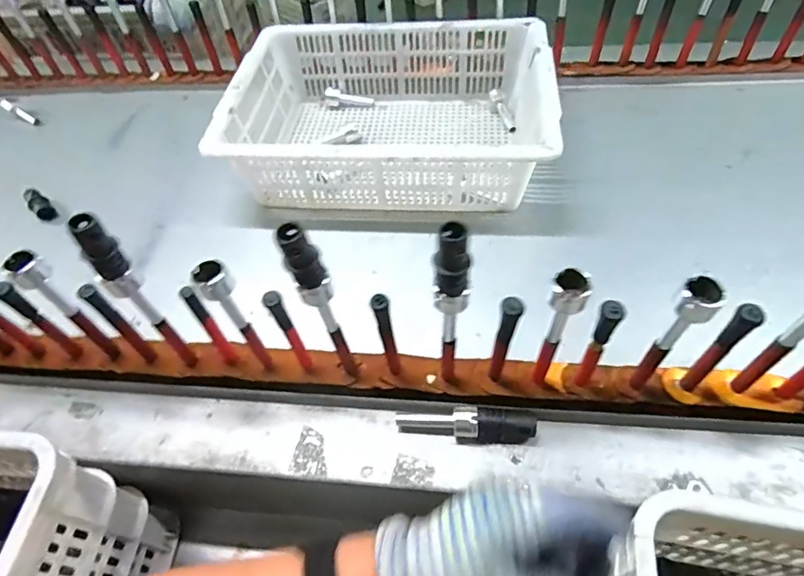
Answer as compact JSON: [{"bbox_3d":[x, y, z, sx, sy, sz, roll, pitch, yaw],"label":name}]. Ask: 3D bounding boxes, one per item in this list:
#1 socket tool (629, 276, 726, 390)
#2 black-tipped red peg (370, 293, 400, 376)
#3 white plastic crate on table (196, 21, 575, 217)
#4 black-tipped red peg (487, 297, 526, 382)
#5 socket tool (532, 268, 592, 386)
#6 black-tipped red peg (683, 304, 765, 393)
[{"bbox_3d":[0.253,0.053,0.483,0.026,0.188,0.029,-33,59,-19],"label":"socket tool"},{"bbox_3d":[-0.016,0.055,0.531,0.017,0.148,0.022,-11,54,-4],"label":"black-tipped red peg"},{"bbox_3d":[-0.016,-0.287,0.829,0.490,0.158,0.350,1,54,4],"label":"white plastic crate on table"},{"bbox_3d":[0.105,0.058,0.517,0.019,0.148,0.024,14,56,13],"label":"black-tipped red peg"},{"bbox_3d":[0.149,0.047,0.495,0.030,0.188,0.031,23,59,19],"label":"socket tool"},{"bbox_3d":[0.307,0.064,0.492,0.019,0.154,0.021,-36,60,-21],"label":"black-tipped red peg"}]

